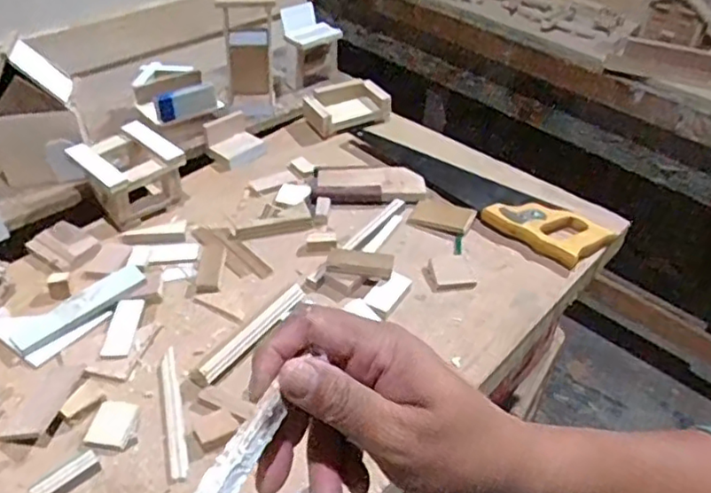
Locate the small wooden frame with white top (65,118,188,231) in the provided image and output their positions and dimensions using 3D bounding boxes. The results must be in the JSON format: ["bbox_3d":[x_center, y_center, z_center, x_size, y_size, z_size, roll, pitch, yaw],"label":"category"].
[{"bbox_3d":[-0.305,-0.099,0.848,0.129,0.081,0.110,33,50,32],"label":"small wooden frame with white top"}]

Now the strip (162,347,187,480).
[{"bbox_3d":[-0.180,0.160,0.621,0.015,0.004,0.153,-10,42,-13],"label":"strip"}]

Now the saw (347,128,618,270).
[{"bbox_3d":[0.165,-0.098,0.943,0.111,0.023,0.435,-31,50,-32],"label":"saw"}]

